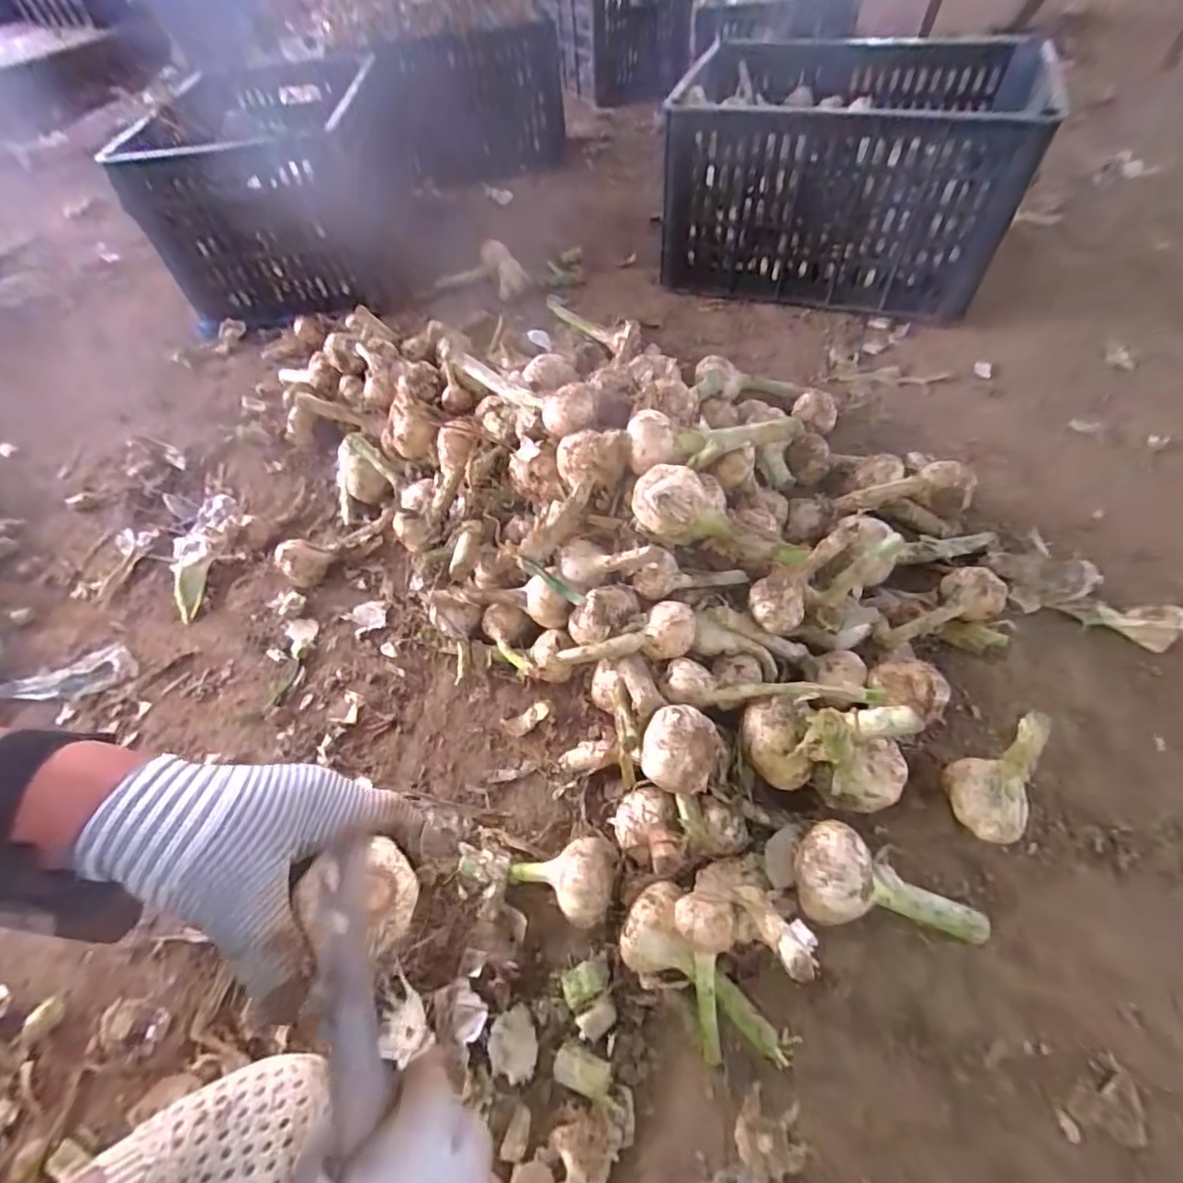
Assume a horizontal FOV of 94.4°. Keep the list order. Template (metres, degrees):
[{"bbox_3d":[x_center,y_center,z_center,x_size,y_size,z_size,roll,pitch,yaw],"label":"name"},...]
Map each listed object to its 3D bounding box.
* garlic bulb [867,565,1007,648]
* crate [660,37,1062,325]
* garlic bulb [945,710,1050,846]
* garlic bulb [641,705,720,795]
[{"bbox_3d":[0.287,0.019,0.453,0.117,0.033,0.044,-27,57,-15],"label":"garlic bulb"},{"bbox_3d":[0.353,-0.592,0.786,0.417,0.231,0.338,17,57,16],"label":"crate"},{"bbox_3d":[0.273,0.130,0.364,0.060,0.078,0.052,-23,56,-12],"label":"garlic bulb"},{"bbox_3d":[0.060,0.111,0.373,0.047,0.046,0.053,15,57,15],"label":"garlic bulb"}]

